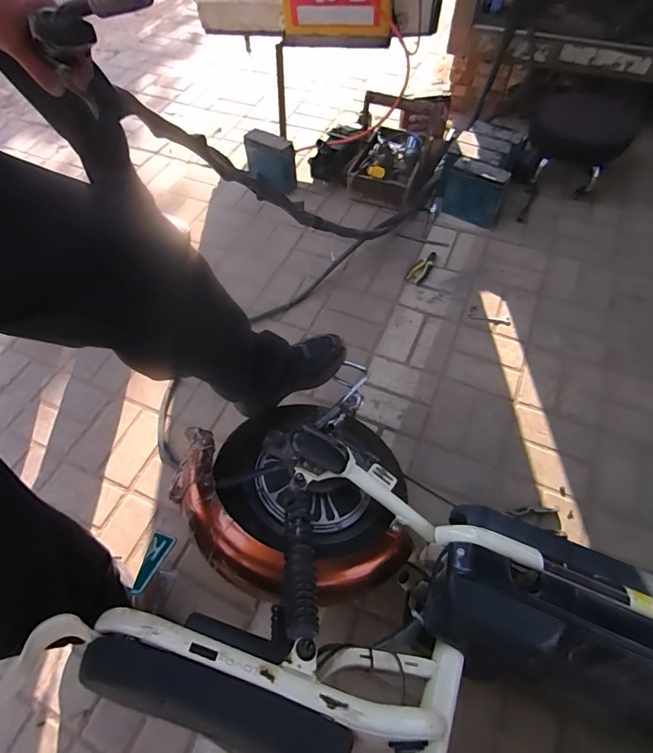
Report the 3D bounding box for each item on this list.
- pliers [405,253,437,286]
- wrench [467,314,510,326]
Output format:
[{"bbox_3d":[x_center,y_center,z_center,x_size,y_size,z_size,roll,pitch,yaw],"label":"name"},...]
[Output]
[{"bbox_3d":[0.306,-0.343,1.244,0.055,0.012,0.154,29,62,19],"label":"pliers"},{"bbox_3d":[0.469,-0.163,1.144,0.118,0.006,0.025,8,57,7],"label":"wrench"}]

